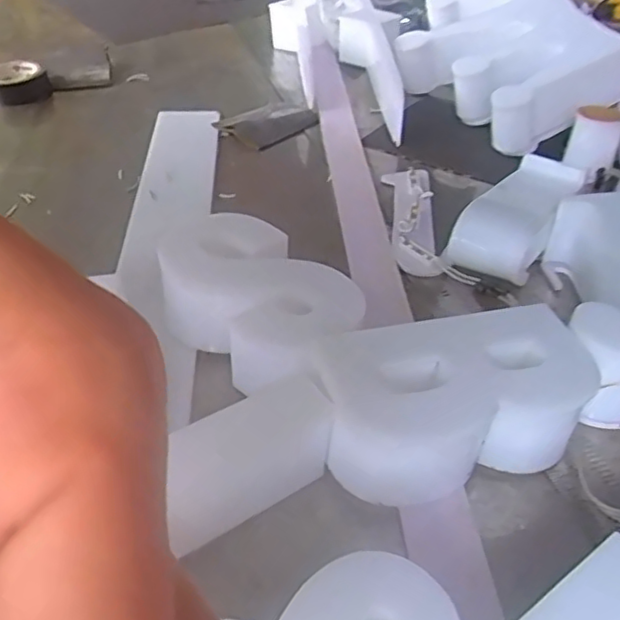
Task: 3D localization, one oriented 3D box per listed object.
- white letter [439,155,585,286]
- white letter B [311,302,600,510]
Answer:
[{"bbox_3d":[0.126,-0.058,0.396,0.045,0.042,0.114,24,44,23],"label":"white letter"},{"bbox_3d":[0.059,0.042,0.271,0.112,0.047,0.067,-9,41,-14],"label":"white letter B"}]

